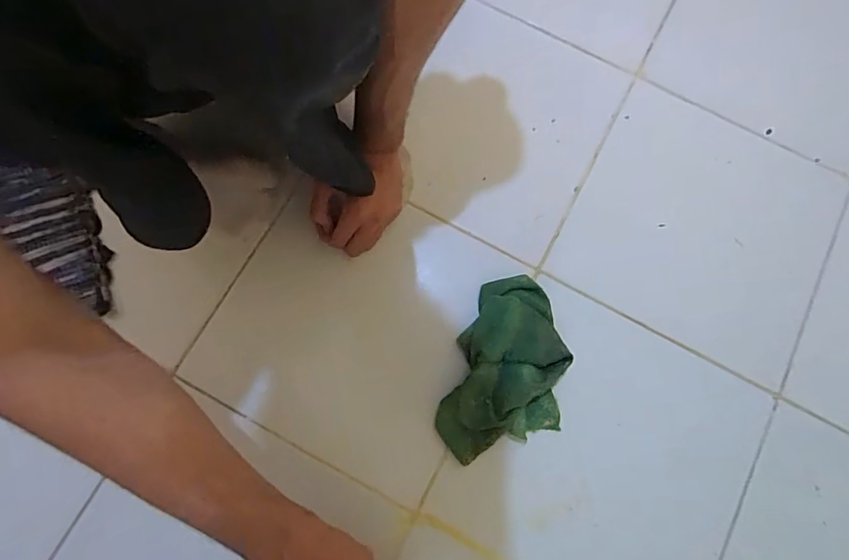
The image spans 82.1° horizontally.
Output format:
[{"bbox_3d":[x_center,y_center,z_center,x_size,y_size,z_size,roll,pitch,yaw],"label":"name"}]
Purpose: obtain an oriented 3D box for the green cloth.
[{"bbox_3d":[0.084,0.092,0.515,0.121,0.043,0.186,6,76,0],"label":"green cloth"}]

